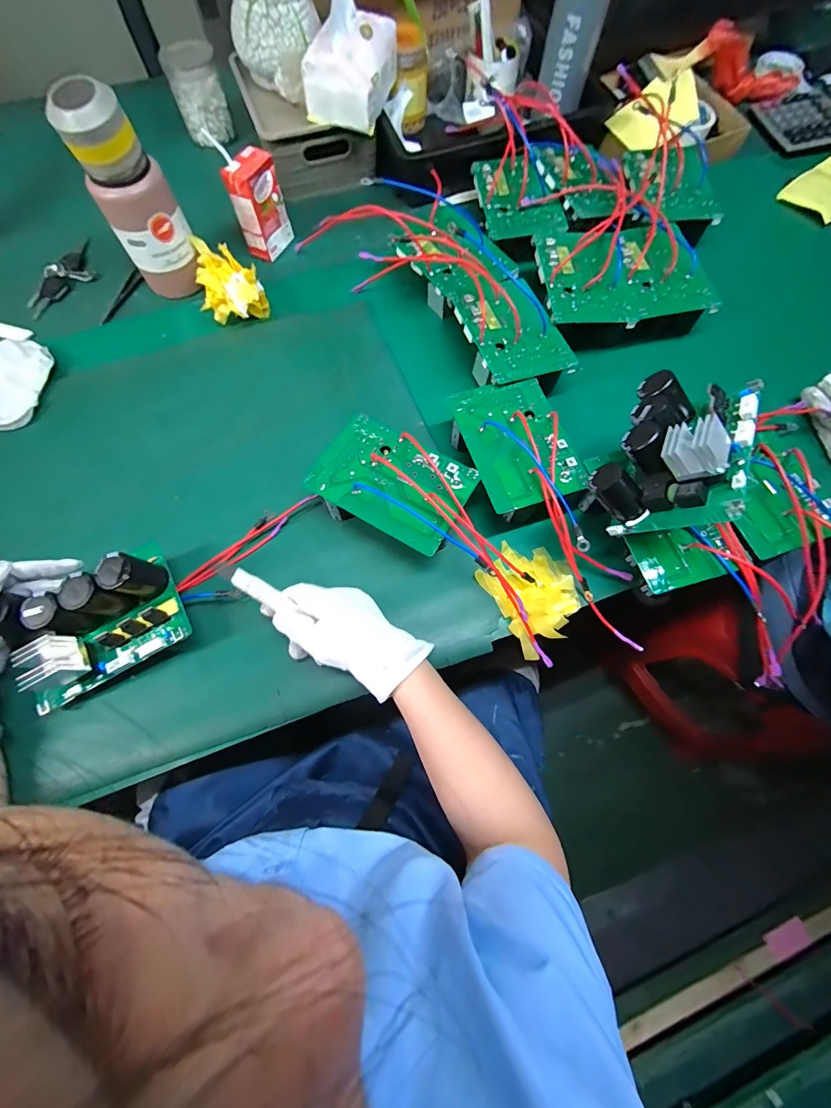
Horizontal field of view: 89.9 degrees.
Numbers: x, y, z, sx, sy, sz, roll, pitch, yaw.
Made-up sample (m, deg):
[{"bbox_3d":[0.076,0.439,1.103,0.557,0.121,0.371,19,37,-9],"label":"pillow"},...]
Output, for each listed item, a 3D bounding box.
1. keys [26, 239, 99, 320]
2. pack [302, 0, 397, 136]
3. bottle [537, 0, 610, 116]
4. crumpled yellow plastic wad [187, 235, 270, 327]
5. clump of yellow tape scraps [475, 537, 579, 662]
[{"bbox_3d":[-0.520,-0.412,0.615,0.067,0.020,0.152,24,72,8],"label":"keys"},{"bbox_3d":[-0.089,-0.693,0.570,0.100,0.106,0.141,14,71,5],"label":"pack"},{"bbox_3d":[0.231,-0.769,0.584,0.075,0.197,0.063,16,71,6],"label":"bottle"},{"bbox_3d":[-0.259,-0.371,0.576,0.087,0.059,0.118,-22,71,-8],"label":"crumpled yellow plastic wad"},{"bbox_3d":[0.127,0.038,0.440,0.085,0.035,0.111,-29,72,-10],"label":"clump of yellow tape scraps"}]

